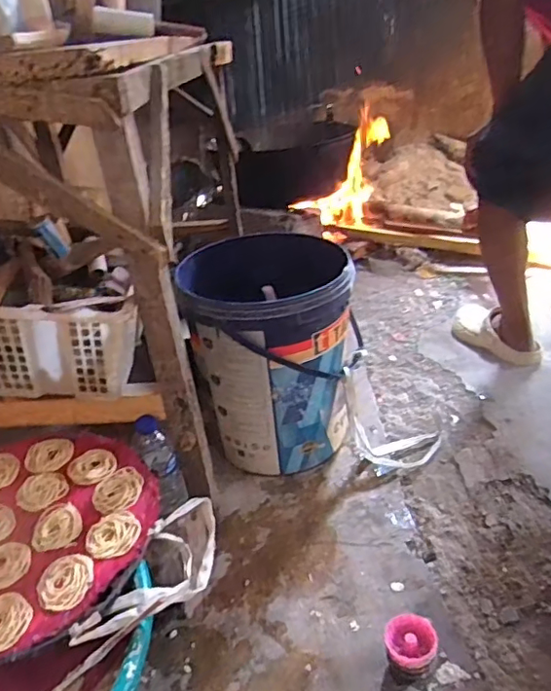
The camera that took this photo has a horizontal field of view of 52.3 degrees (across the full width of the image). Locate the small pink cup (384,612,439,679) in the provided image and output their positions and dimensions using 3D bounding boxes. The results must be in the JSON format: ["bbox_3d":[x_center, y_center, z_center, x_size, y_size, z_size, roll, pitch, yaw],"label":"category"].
[{"bbox_3d":[0.175,0.395,0.726,0.066,0.059,0.070,-4,31,2],"label":"small pink cup"}]

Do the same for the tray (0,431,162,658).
[{"bbox_3d":[-0.350,0.247,0.766,0.353,0.022,0.341,-4,31,2],"label":"tray"}]

